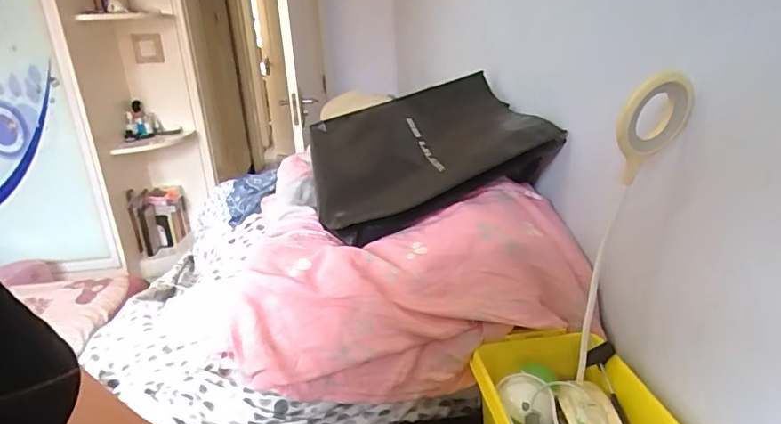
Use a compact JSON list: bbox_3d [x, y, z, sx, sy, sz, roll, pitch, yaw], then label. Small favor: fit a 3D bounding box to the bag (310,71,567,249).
[{"bbox_3d":[0.059,-0.124,0.989,0.415,0.182,0.373,-8,22,-11],"label":"bag"}]

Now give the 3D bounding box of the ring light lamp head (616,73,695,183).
[{"bbox_3d":[0.287,-0.096,0.543,0.084,0.115,0.019,-28,38,-2],"label":"ring light lamp head"}]

